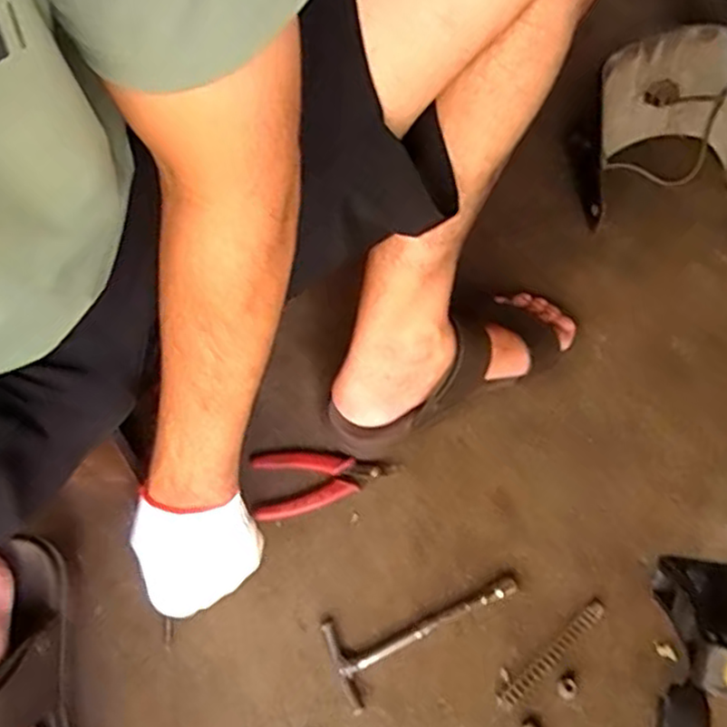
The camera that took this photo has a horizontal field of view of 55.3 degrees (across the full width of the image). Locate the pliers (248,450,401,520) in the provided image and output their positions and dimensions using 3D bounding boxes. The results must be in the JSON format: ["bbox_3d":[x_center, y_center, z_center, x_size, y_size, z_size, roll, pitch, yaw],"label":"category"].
[{"bbox_3d":[-0.035,0.098,0.616,0.123,0.012,0.061,-12,57,-6],"label":"pliers"}]

